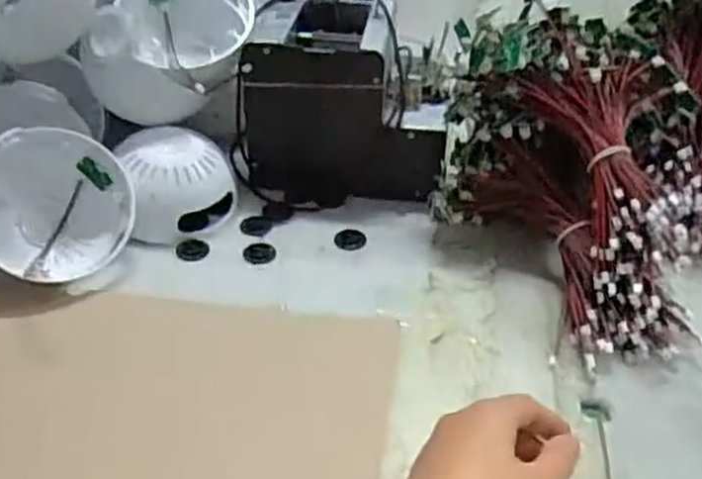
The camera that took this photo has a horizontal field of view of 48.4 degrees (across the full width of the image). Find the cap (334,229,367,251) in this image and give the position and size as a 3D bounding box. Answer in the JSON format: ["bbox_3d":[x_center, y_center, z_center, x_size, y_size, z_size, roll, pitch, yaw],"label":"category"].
[{"bbox_3d":[0.000,-0.001,0.641,0.025,0.004,0.027,0,41,0],"label":"cap"}]

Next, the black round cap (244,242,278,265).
[{"bbox_3d":[-0.073,0.010,0.625,0.025,0.004,0.026,1,37,-1],"label":"black round cap"}]

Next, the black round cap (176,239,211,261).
[{"bbox_3d":[-0.127,0.007,0.625,0.025,0.004,0.024,1,37,-1],"label":"black round cap"}]

